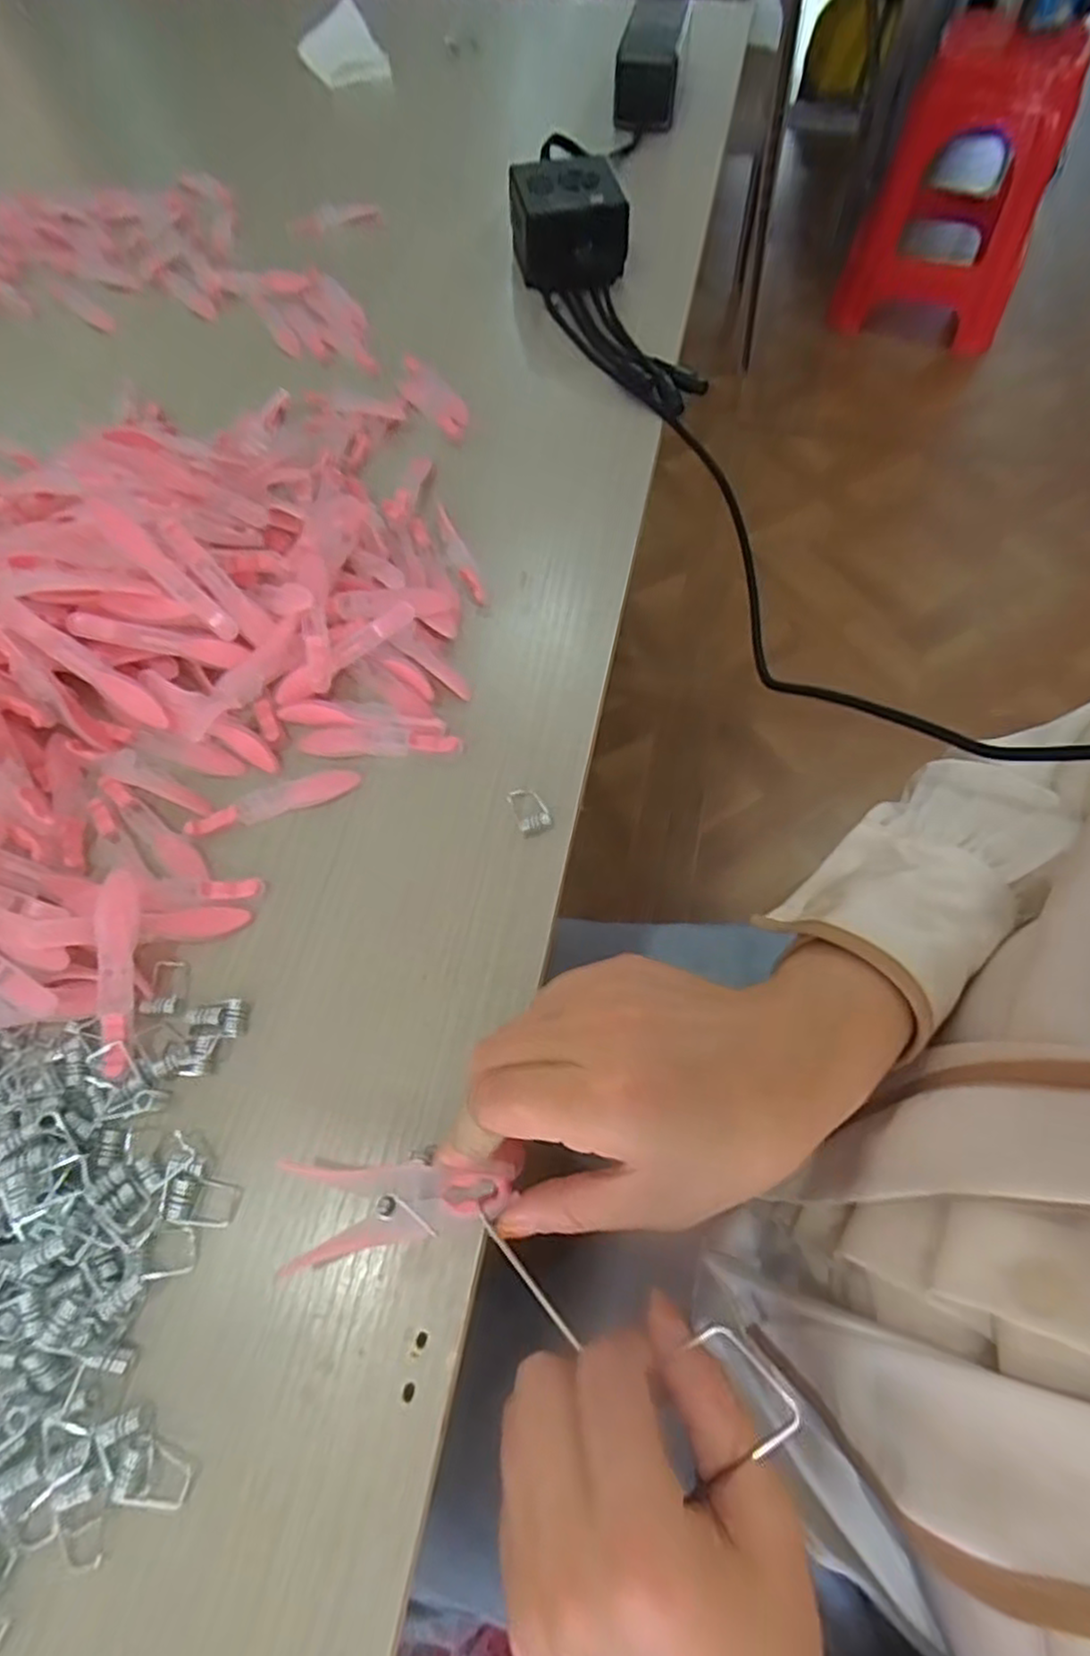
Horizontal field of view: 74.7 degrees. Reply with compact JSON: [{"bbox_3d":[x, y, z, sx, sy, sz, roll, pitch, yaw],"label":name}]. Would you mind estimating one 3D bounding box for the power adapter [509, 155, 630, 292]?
[{"bbox_3d":[0.017,-0.466,0.550,0.082,0.052,0.089,-7,62,-4],"label":"power adapter"}]

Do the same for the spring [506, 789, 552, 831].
[{"bbox_3d":[-0.008,-0.010,0.327,0.015,0.007,0.024,-19,64,-10],"label":"spring"}]

